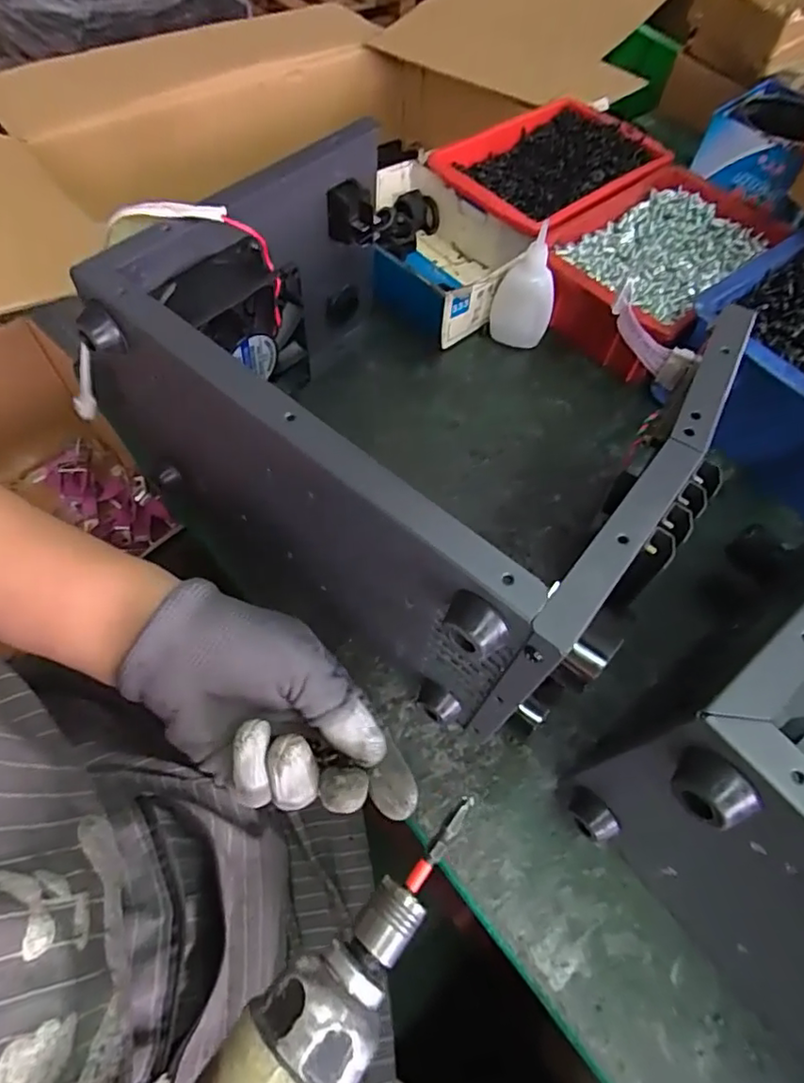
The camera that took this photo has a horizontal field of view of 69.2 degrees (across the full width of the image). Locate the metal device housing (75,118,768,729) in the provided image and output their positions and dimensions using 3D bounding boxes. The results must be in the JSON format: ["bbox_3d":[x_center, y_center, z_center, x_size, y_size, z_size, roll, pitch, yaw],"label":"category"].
[{"bbox_3d":[0.002,-0.067,0.327,0.281,0.154,0.209,38,66,17],"label":"metal device housing"}]

